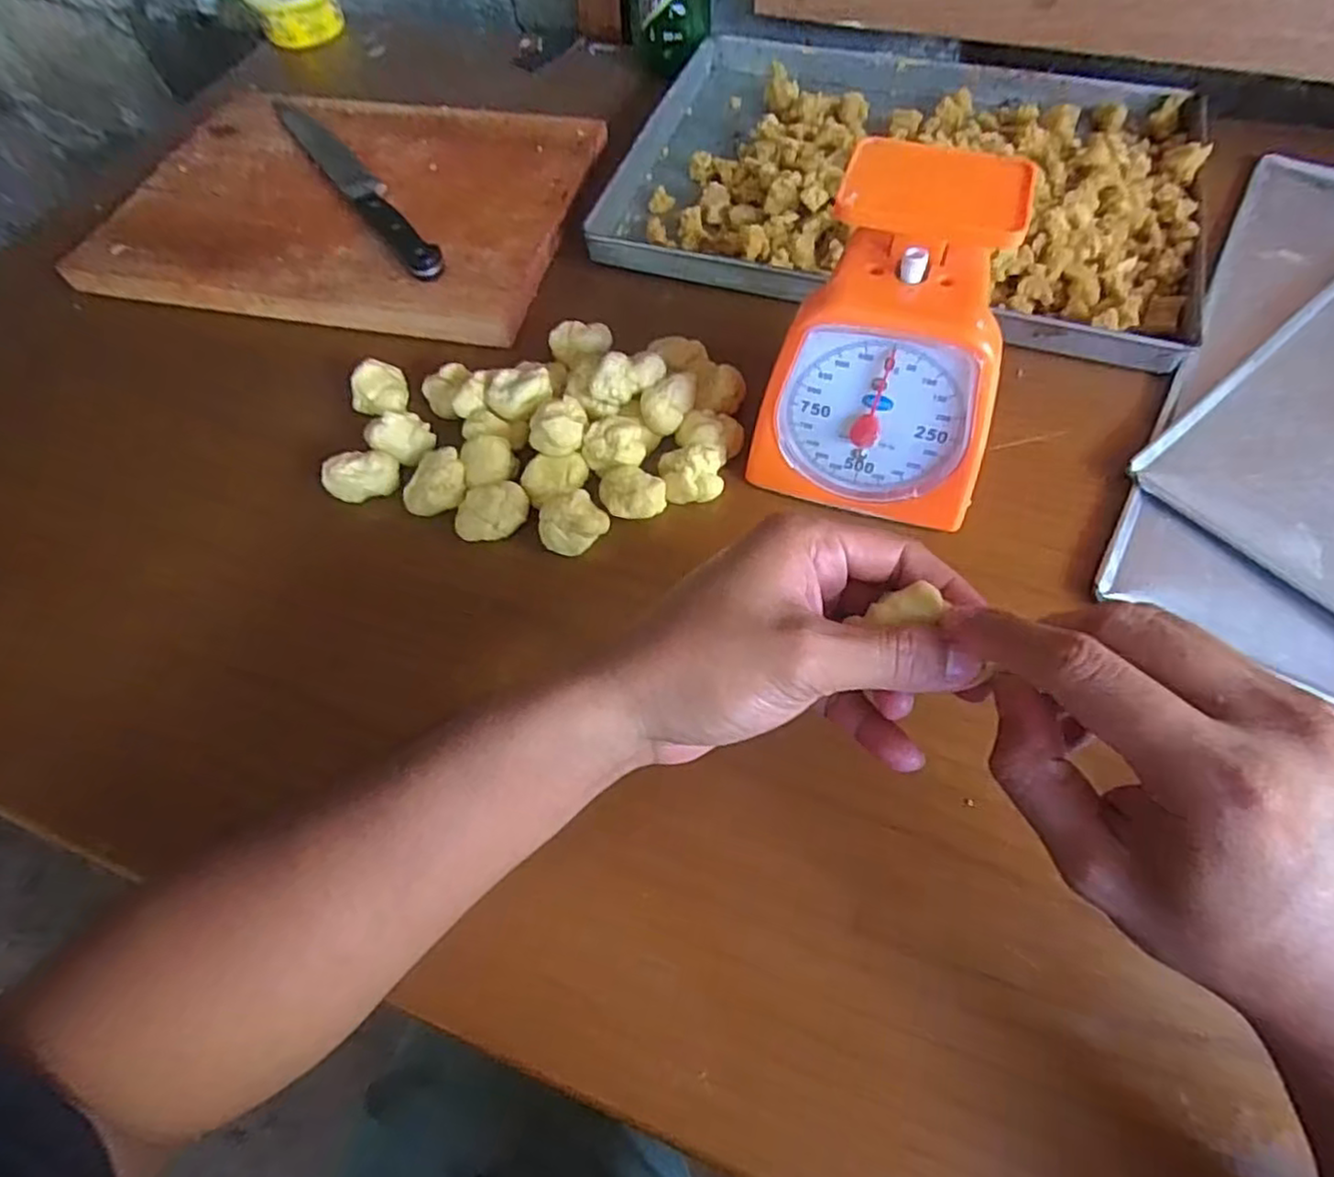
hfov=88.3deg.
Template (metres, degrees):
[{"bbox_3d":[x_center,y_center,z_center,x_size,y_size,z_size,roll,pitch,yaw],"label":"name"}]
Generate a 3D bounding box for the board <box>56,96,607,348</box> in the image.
[{"bbox_3d":[-0.258,-0.315,0.553,0.362,0.026,0.267,10,62,10],"label":"board"}]

